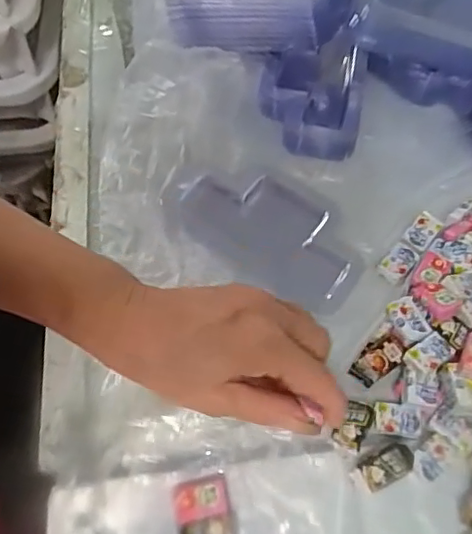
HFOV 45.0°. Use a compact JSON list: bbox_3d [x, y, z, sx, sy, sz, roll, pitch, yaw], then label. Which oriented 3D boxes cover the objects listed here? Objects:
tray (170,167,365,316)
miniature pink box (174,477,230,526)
[{"bbox_3d":[0.022,-0.029,0.386,0.138,0.015,0.082,31,64,14],"label":"tray"},{"bbox_3d":[-0.018,0.122,0.299,0.027,0.006,0.020,-9,61,-7],"label":"miniature pink box"}]

